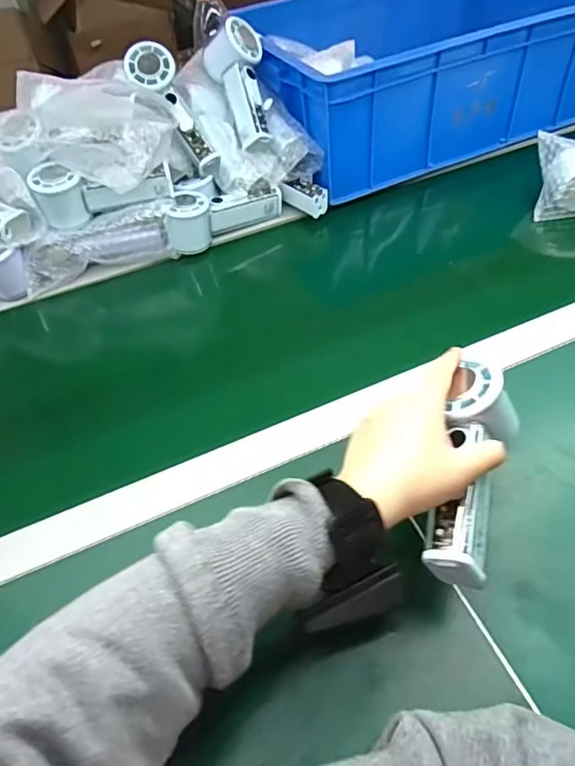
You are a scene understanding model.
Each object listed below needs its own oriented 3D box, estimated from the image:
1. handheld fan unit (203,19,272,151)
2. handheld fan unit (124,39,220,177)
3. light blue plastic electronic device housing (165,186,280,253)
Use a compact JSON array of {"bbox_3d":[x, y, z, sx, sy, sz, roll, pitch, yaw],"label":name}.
[{"bbox_3d":[-0.057,-0.372,0.649,0.072,0.048,0.153,-14,93,-7],"label":"handheld fan unit"},{"bbox_3d":[-0.136,-0.327,0.617,0.059,0.156,0.045,-38,17,-24],"label":"handheld fan unit"},{"bbox_3d":[-0.083,-0.220,0.653,0.153,0.058,0.045,-25,53,-15],"label":"light blue plastic electronic device housing"}]

